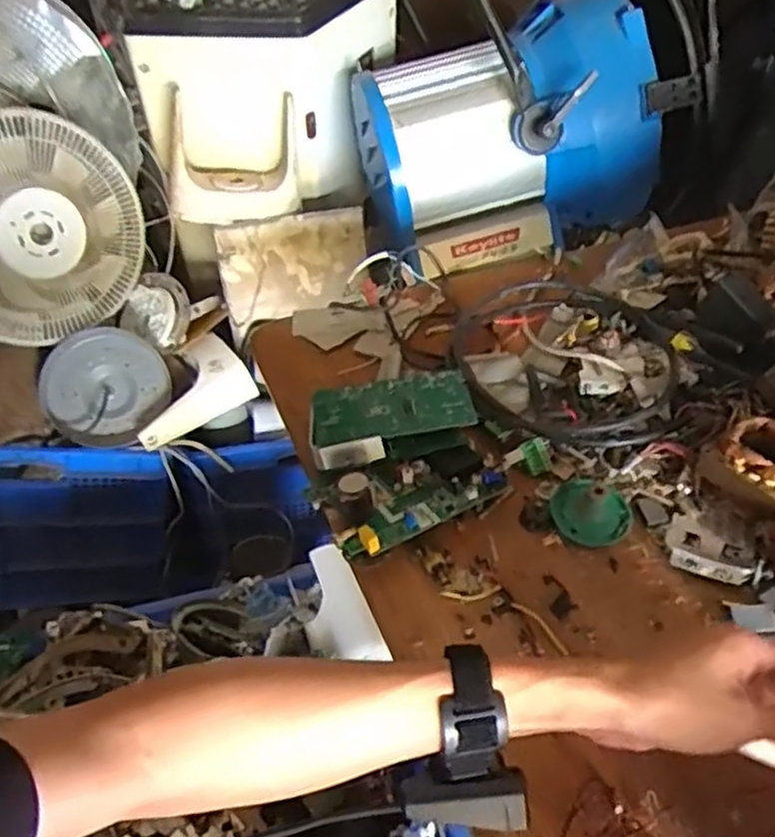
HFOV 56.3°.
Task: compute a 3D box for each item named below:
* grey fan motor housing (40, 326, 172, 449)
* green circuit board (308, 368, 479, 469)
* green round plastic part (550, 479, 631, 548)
[{"bbox_3d":[-0.456,-0.052,1.179,0.198,0.187,0.055,-26,11,-20],"label":"grey fan motor housing"},{"bbox_3d":[0.001,-0.001,0.684,0.152,0.042,0.090,-11,44,-13],"label":"green circuit board"},{"bbox_3d":[0.173,0.071,0.620,0.060,0.033,0.069,-30,51,-29],"label":"green round plastic part"}]

